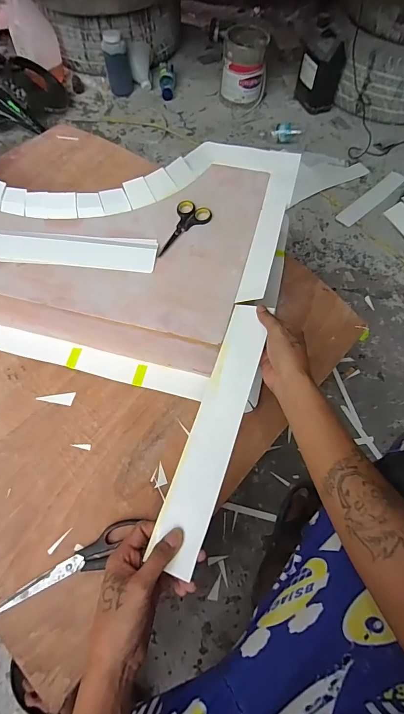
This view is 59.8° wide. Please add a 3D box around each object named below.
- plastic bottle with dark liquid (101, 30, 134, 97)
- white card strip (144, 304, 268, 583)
[{"bbox_3d":[-0.332,-1.154,1.387,0.098,0.179,0.085,-9,65,-6],"label":"plastic bottle with dark liquid"},{"bbox_3d":[0.019,0.080,0.457,0.060,0.006,0.347,9,64,24],"label":"white card strip"}]

